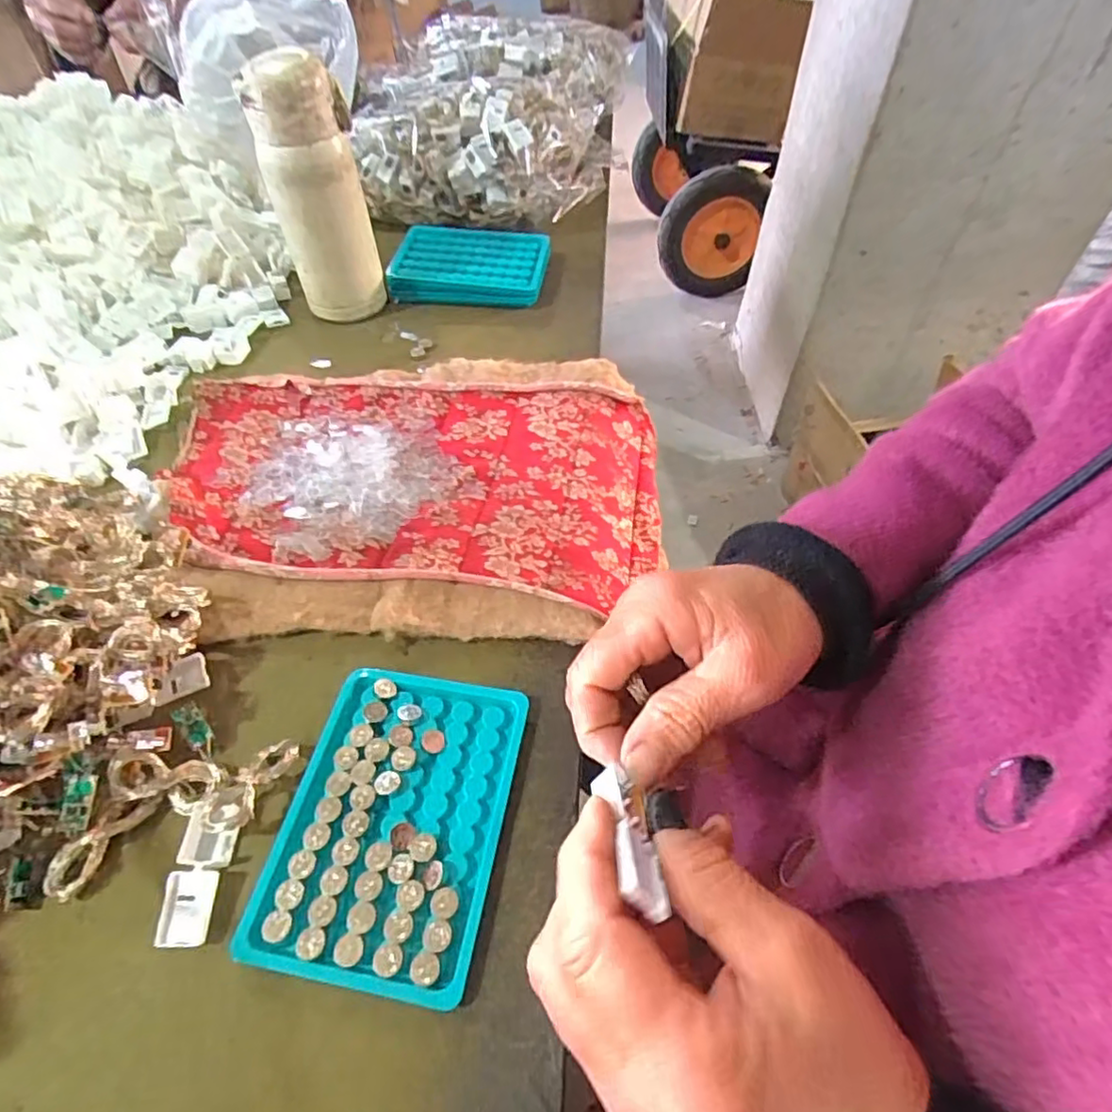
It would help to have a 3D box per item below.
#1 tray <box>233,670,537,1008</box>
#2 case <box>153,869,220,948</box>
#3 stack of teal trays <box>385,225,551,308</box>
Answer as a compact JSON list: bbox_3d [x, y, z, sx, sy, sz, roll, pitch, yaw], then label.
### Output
[{"bbox_3d":[-0.072,0.115,0.282,0.094,0.009,0.130,8,52,7],"label":"tray"},{"bbox_3d":[-0.152,0.146,0.261,0.020,0.009,0.027,-2,52,-1],"label":"case"},{"bbox_3d":[-0.075,-0.266,0.564,0.135,0.023,0.099,4,52,4],"label":"stack of teal trays"}]

